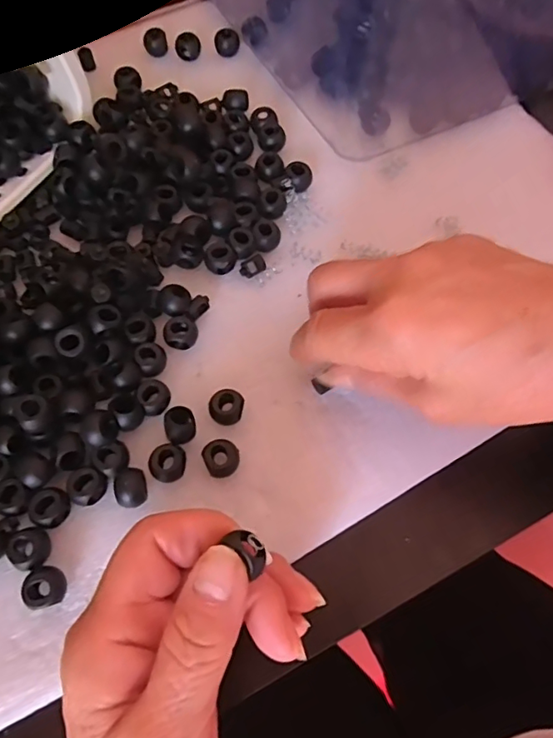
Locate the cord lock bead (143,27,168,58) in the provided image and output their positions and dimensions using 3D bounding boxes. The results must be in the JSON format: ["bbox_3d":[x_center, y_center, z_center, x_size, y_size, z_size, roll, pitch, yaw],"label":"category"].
[{"bbox_3d":[-0.084,-0.228,0.371,0.016,0.013,0.013,-14,67,-5],"label":"cord lock bead"}]

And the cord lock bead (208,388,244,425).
[{"bbox_3d":[-0.025,0.020,0.264,0.015,0.014,0.016,0,66,1],"label":"cord lock bead"}]

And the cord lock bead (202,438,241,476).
[{"bbox_3d":[-0.025,0.043,0.252,0.016,0.014,0.016,0,66,1],"label":"cord lock bead"}]

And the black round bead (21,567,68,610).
[{"bbox_3d":[-0.099,0.094,0.230,0.017,0.010,0.016,0,66,1],"label":"black round bead"}]

